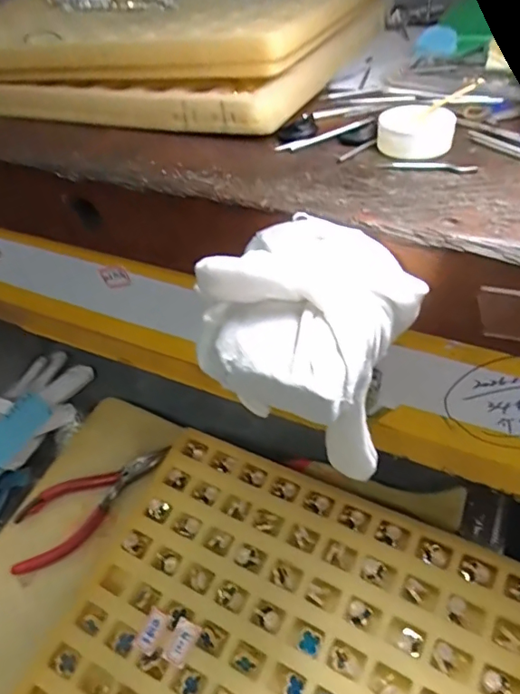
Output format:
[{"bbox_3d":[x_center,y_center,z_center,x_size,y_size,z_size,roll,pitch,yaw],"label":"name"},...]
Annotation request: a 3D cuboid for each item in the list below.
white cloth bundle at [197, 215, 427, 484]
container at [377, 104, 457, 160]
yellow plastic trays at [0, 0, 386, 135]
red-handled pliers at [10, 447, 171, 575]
[{"bbox_3d":[0.015,0.005,0.198,0.064,0.084,0.064,-3,42,3],"label":"white cloth bundle"},{"bbox_3d":[0.069,-0.095,0.229,0.032,0.014,0.029,7,43,13],"label":"container"},{"bbox_3d":[-0.072,-0.209,0.348,0.246,0.043,0.218,14,45,20],"label":"yellow plastic trays"},{"bbox_3d":[-0.128,0.113,0.388,0.128,0.011,0.051,-36,49,-13],"label":"red-handled pliers"}]

